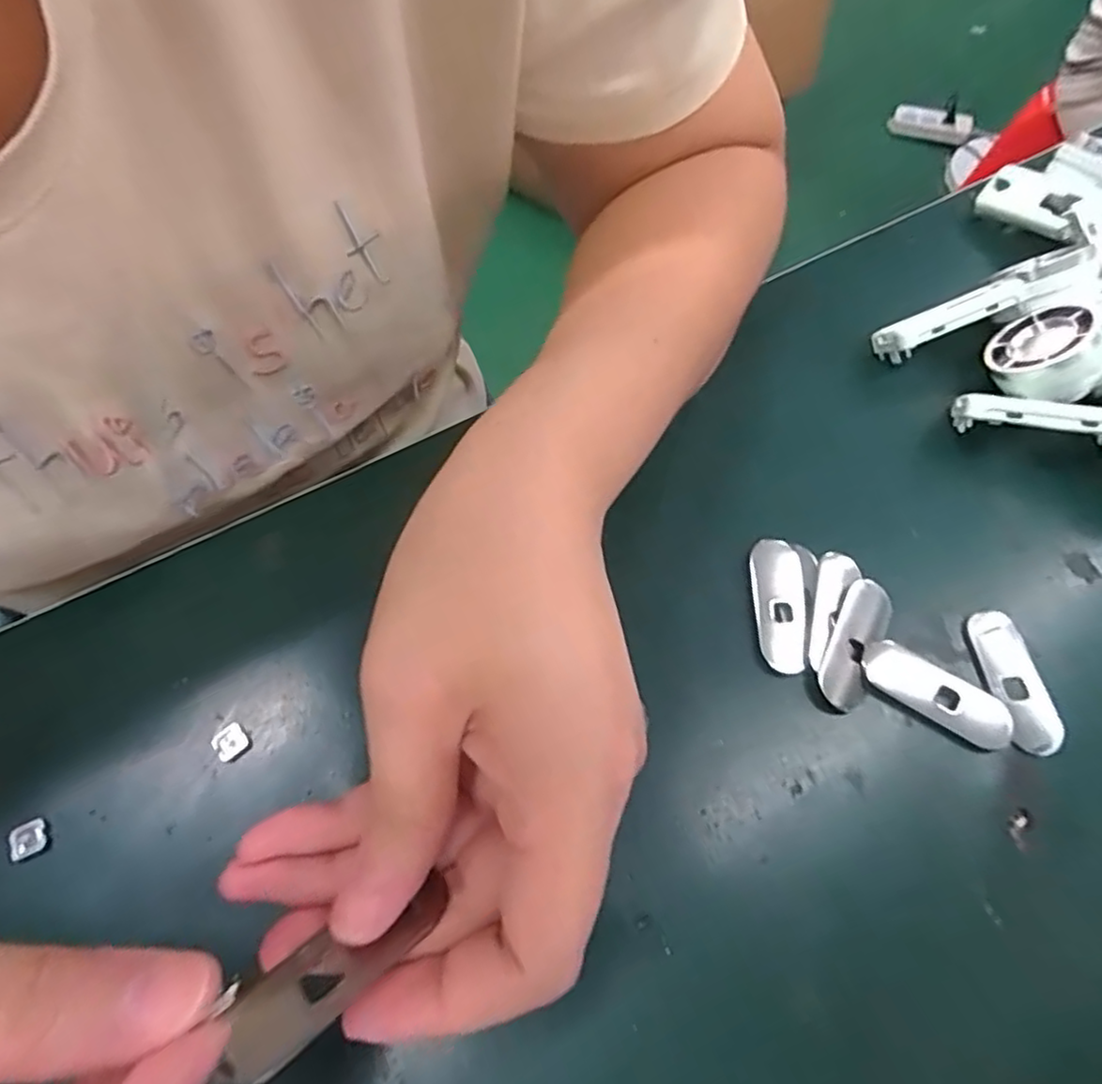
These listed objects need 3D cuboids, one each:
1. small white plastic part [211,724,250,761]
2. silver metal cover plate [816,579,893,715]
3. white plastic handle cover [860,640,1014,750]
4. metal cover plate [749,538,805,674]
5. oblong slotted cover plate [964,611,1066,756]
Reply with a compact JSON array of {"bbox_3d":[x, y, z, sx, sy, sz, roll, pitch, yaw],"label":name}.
[{"bbox_3d":[-0.109,0.068,0.222,0.010,0.005,0.009,-37,69,-16],"label":"small white plastic part"},{"bbox_3d":[0.110,0.035,0.234,0.017,0.004,0.051,27,67,13],"label":"silver metal cover plate"},{"bbox_3d":[0.132,0.052,0.225,0.050,0.005,0.020,32,68,15],"label":"white plastic handle cover"},{"bbox_3d":[0.084,0.022,0.241,0.019,0.004,0.052,4,64,2],"label":"metal cover plate"},{"bbox_3d":[0.162,0.048,0.228,0.017,0.004,0.049,-4,64,-2],"label":"oblong slotted cover plate"}]

